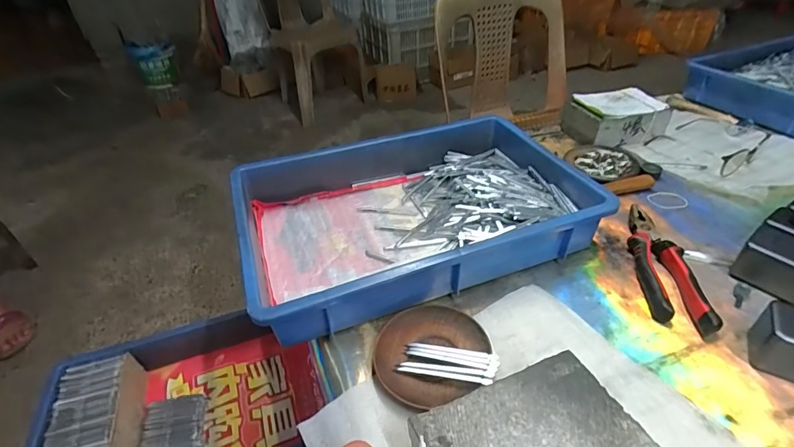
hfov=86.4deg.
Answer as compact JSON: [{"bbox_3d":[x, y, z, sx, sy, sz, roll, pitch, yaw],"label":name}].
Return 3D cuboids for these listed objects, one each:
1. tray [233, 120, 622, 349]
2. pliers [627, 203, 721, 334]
[{"bbox_3d":[0.017,-0.023,0.568,0.424,0.076,0.285,-14,40,-16],"label":"tray"},{"bbox_3d":[0.317,0.045,0.512,0.051,0.027,0.209,5,39,8],"label":"pliers"}]

